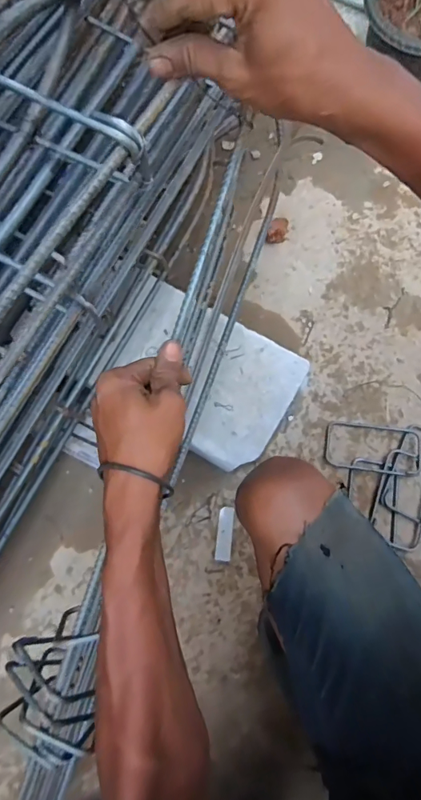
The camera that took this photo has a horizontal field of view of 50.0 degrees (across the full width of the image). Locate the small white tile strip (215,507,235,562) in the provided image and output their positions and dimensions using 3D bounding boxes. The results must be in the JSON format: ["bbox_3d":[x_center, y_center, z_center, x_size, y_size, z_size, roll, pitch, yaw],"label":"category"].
[{"bbox_3d":[0.021,0.203,0.686,0.022,0.008,0.079,6,77,2],"label":"small white tile strip"}]

